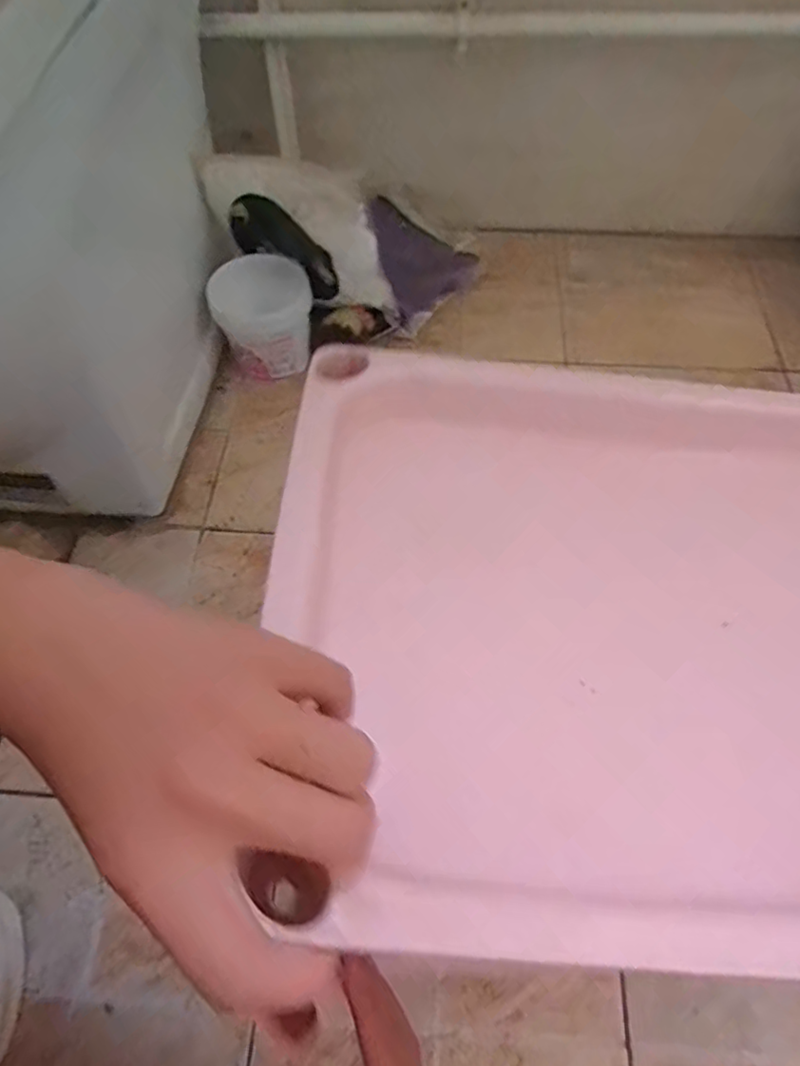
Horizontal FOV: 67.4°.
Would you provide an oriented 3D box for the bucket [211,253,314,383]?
[{"bbox_3d":[-0.178,-0.288,0.798,0.127,0.111,0.118,-18,61,-9],"label":"bucket"}]

